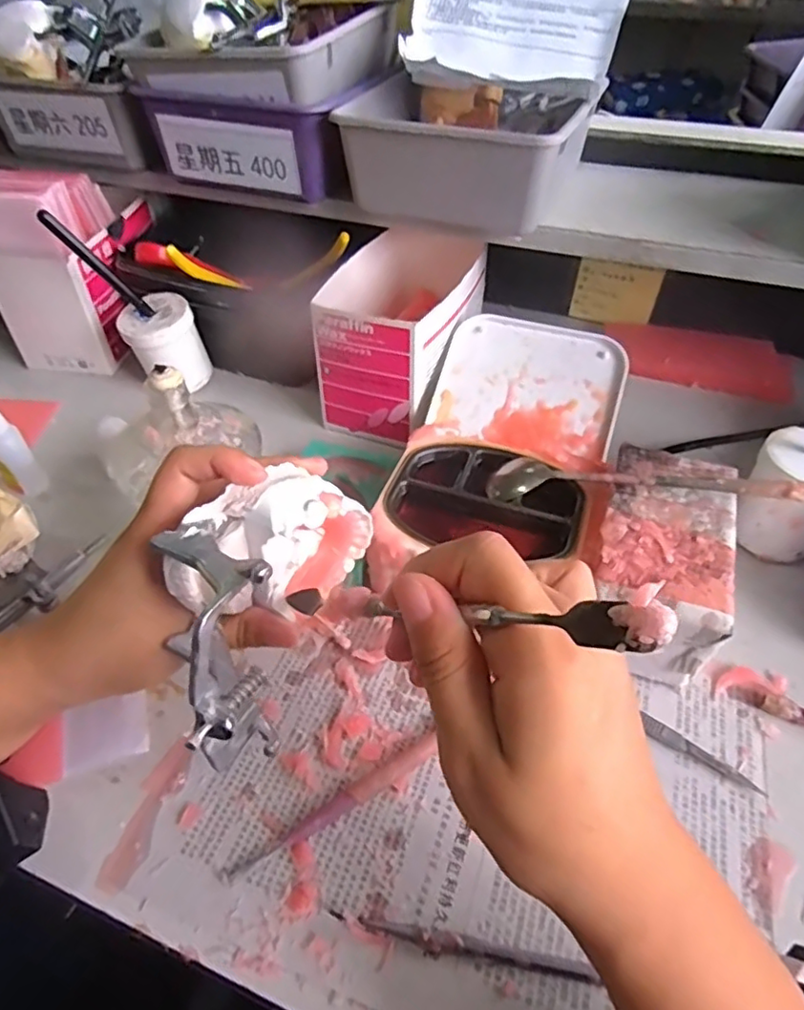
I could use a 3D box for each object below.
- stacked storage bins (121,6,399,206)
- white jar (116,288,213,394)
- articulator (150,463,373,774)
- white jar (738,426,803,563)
[{"bbox_3d":[-0.097,-0.314,0.477,0.156,0.089,0.144,13,47,14],"label":"stacked storage bins"},{"bbox_3d":[-0.191,-0.125,0.496,0.057,0.071,0.049,-22,48,-20],"label":"white jar"},{"bbox_3d":[-0.063,0.031,0.249,0.056,0.082,0.128,13,47,14],"label":"articulator"},{"bbox_3d":[0.241,-0.004,0.379,0.052,0.071,0.050,-1,45,1],"label":"white jar"}]

